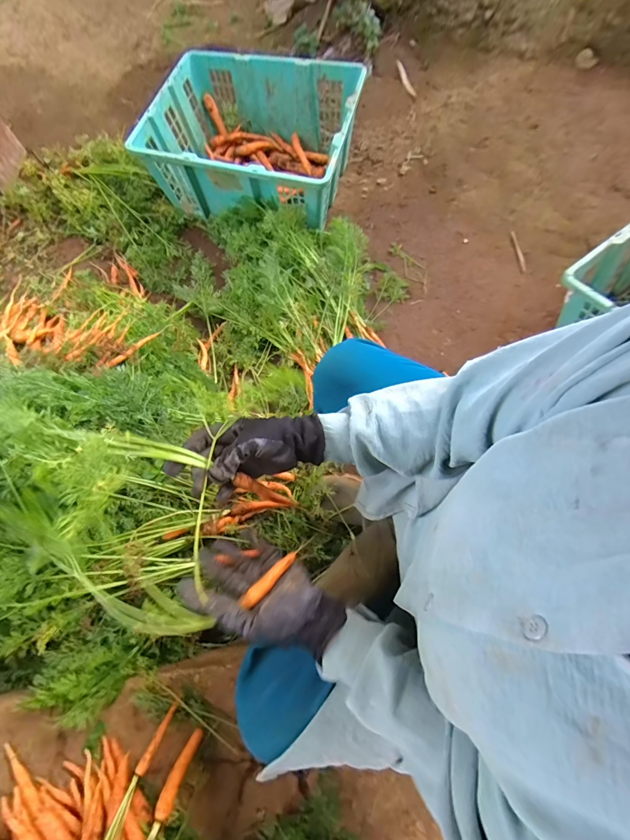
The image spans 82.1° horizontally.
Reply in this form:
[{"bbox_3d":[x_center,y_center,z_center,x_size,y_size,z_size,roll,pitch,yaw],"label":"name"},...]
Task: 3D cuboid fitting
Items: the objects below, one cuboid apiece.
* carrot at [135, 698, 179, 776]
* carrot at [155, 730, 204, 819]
[{"bbox_3d":[-0.212,0.432,0.495,0.014,0.009,0.081,20,45,9],"label":"carrot"},{"bbox_3d":[-0.177,0.462,0.476,0.021,0.013,0.089,19,38,8],"label":"carrot"}]

